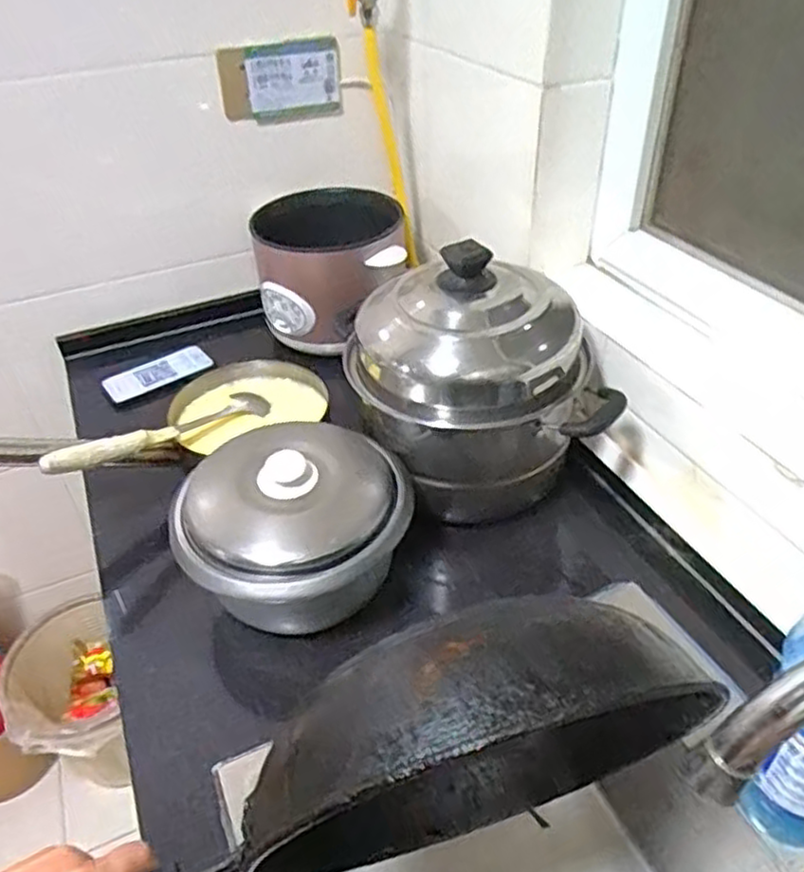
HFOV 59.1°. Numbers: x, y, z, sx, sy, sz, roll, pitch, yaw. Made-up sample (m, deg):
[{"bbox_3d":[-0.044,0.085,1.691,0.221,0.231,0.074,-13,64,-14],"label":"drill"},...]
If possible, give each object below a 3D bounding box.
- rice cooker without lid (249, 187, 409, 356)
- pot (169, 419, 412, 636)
[{"bbox_3d":[-0.107,-0.264,1.093,0.216,0.157,0.232,-7,40,-6],"label":"rice cooker without lid"},{"bbox_3d":[-0.107,0.085,0.712,0.216,0.137,0.207,-1,40,1],"label":"pot"}]

